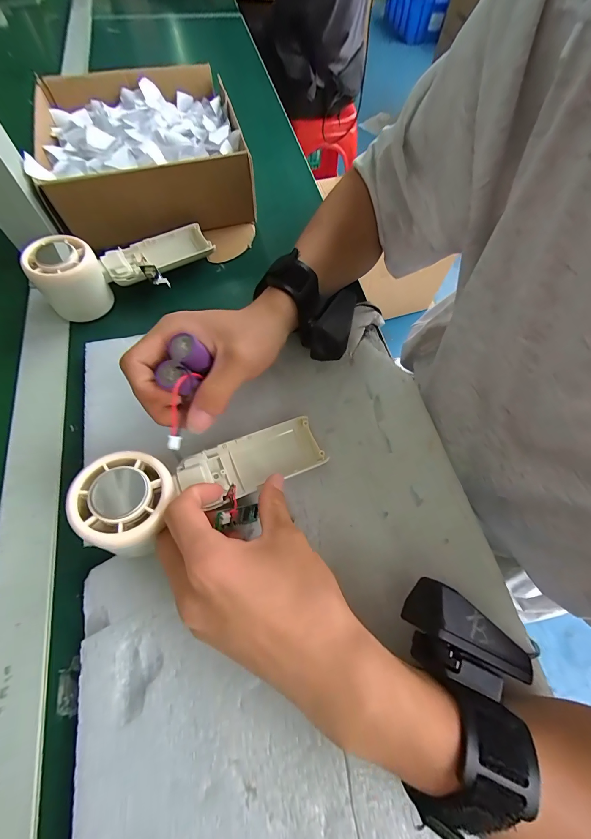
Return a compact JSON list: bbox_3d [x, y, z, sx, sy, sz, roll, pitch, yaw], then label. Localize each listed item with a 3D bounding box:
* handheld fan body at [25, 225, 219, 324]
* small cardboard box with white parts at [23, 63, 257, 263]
[{"bbox_3d":[-0.158,-0.151,0.311,0.159,0.053,0.060,-29,69,-15],"label":"handheld fan body"},{"bbox_3d":[-0.171,-0.312,0.375,0.211,0.072,0.223,-18,67,-10],"label":"small cardboard box with white parts"}]

